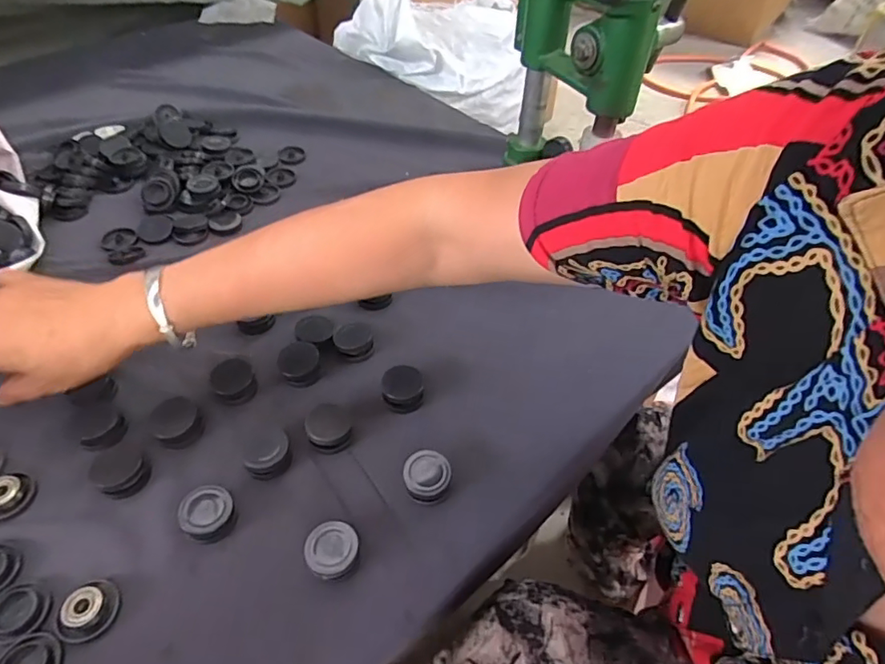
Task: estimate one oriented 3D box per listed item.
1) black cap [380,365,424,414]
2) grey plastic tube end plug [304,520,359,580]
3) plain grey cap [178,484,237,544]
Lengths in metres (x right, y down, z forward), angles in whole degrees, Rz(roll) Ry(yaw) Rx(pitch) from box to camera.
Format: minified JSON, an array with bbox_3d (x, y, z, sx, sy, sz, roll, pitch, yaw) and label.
[{"bbox_3d":[-0.031,0.042,0.433,0.032,0.017,0.039,0,47,-2],"label":"black cap"},{"bbox_3d":[-0.070,0.137,0.344,0.033,0.014,0.032,1,47,-1],"label":"grey plastic tube end plug"},{"bbox_3d":[-0.152,0.116,0.353,0.031,0.014,0.036,-17,50,-17],"label":"plain grey cap"}]

